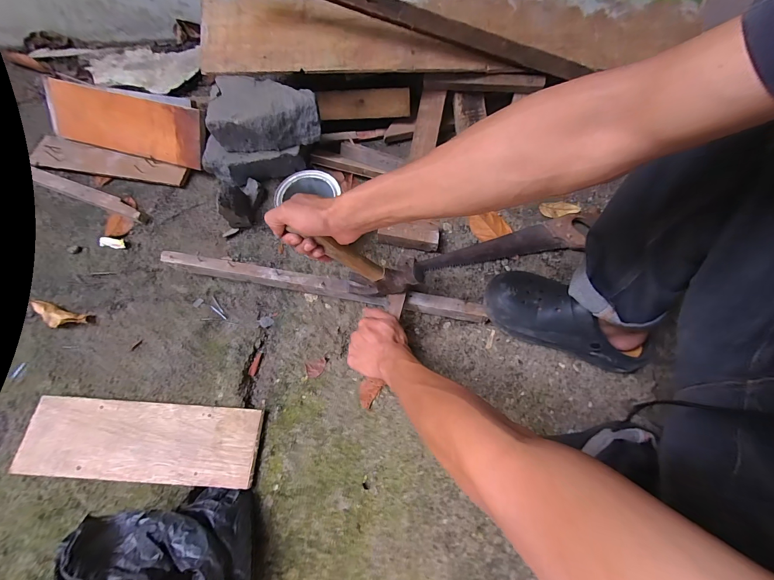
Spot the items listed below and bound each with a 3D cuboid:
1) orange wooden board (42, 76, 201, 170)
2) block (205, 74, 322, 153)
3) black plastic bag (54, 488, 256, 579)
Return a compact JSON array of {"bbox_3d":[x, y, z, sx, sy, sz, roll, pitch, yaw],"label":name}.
[{"bbox_3d":[-0.548,-0.347,0.684,0.335,0.112,0.020,14,26,4],"label":"orange wooden board"},{"bbox_3d":[-0.226,-0.335,0.627,0.192,0.072,0.119,2,68,-1],"label":"block"},{"bbox_3d":[-0.271,0.356,0.406,0.187,0.114,0.166,-12,67,-5],"label":"black plastic bag"}]

